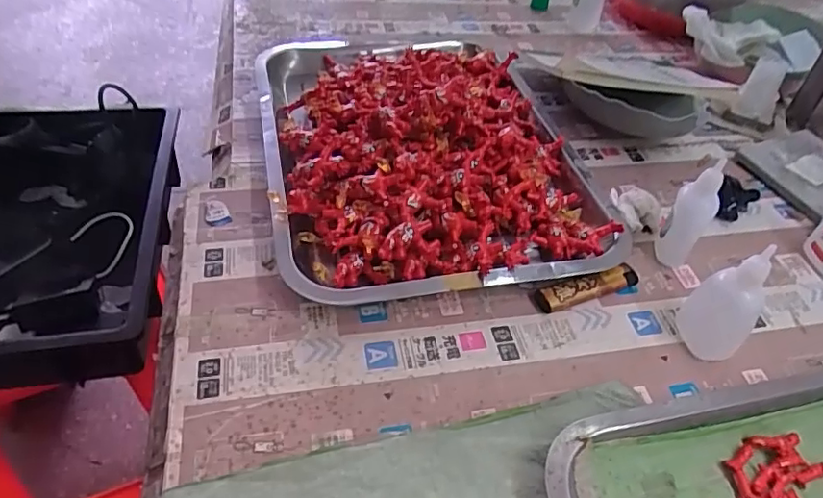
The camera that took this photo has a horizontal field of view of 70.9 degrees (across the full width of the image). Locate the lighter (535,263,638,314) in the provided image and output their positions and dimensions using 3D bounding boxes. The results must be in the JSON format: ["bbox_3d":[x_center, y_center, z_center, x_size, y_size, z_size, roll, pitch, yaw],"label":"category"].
[{"bbox_3d":[0.129,0.028,0.419,0.080,0.017,0.015,-12,48,-17],"label":"lighter"}]

